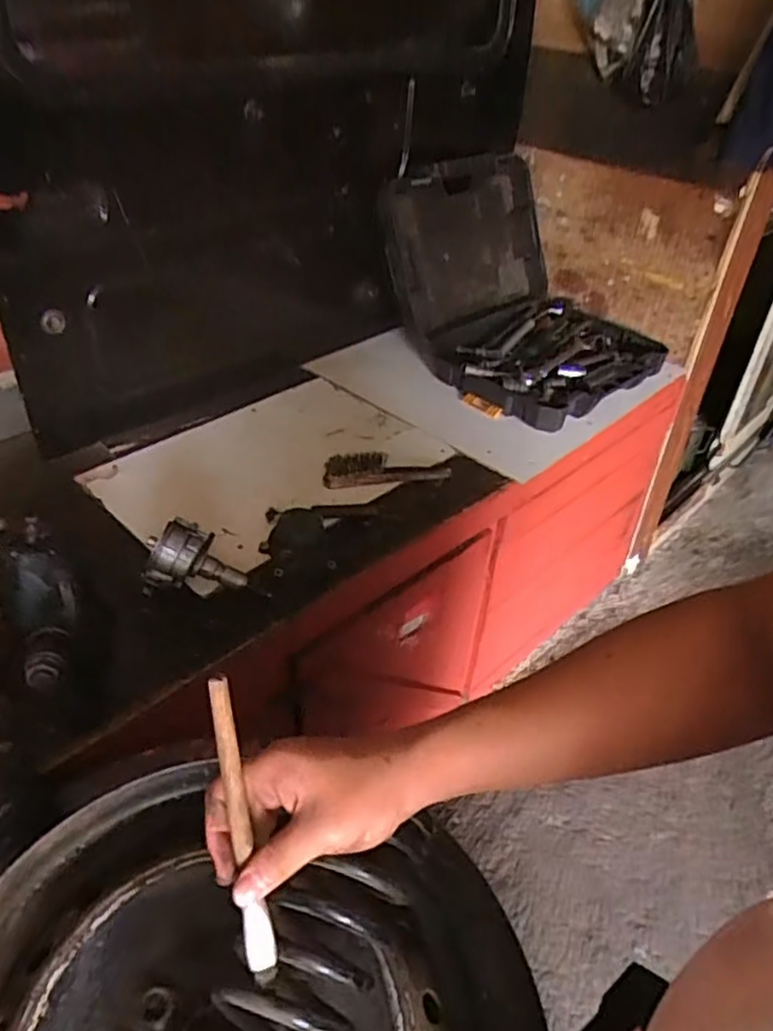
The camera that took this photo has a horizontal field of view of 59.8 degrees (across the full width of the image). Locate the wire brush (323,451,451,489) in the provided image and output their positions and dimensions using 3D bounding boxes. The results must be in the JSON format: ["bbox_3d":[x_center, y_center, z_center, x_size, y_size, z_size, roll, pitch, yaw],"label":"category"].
[{"bbox_3d":[0.004,-0.077,1.111,0.214,0.041,0.044,-5,38,-9],"label":"wire brush"}]

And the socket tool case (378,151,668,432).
[{"bbox_3d":[0.303,-0.470,1.405,0.526,0.378,0.476,28,45,29],"label":"socket tool case"}]

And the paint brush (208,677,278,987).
[{"bbox_3d":[-0.080,0.174,0.374,0.014,0.168,0.007,-9,-2,-15],"label":"paint brush"}]

